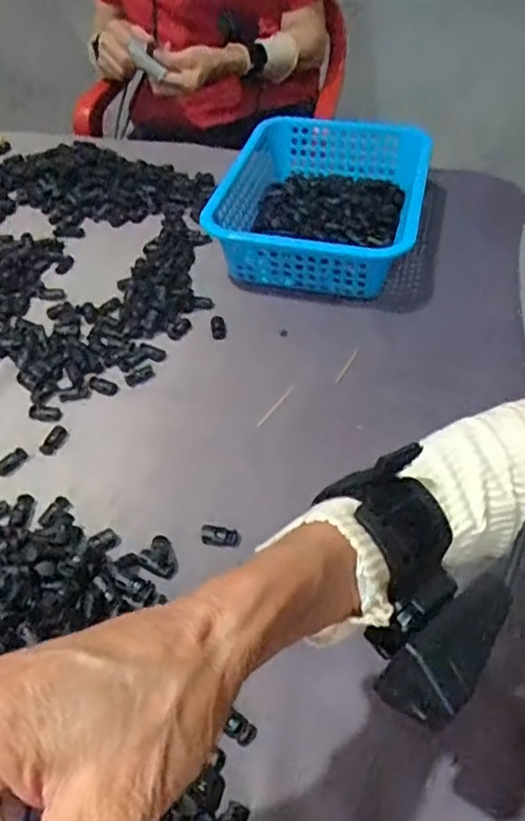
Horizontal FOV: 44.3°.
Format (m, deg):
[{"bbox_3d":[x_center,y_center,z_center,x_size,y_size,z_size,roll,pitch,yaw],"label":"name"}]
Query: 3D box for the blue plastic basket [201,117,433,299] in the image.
[{"bbox_3d":[0.069,-0.238,0.756,0.212,0.089,0.286,11,48,10],"label":"blue plastic basket"}]

